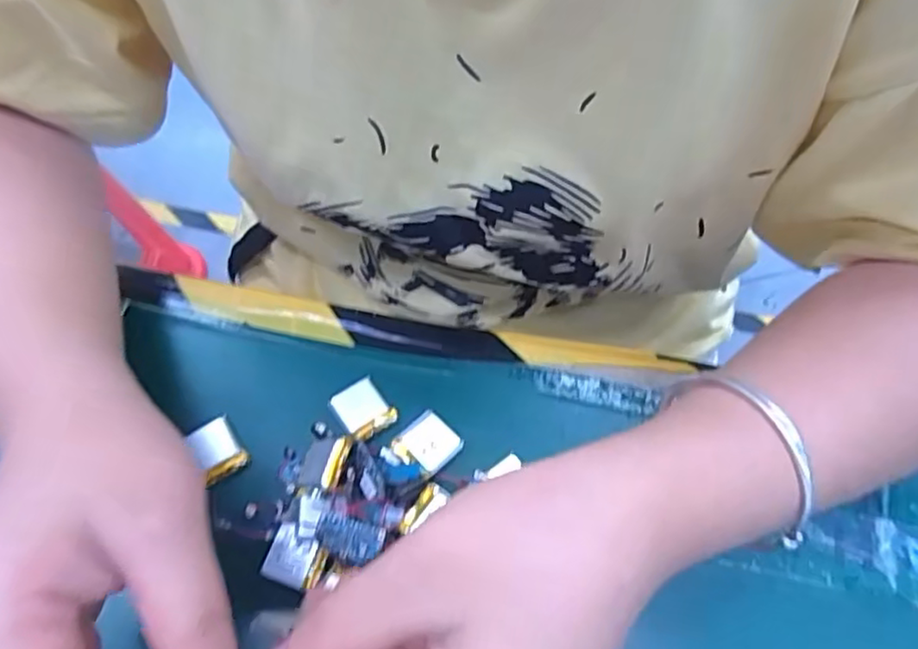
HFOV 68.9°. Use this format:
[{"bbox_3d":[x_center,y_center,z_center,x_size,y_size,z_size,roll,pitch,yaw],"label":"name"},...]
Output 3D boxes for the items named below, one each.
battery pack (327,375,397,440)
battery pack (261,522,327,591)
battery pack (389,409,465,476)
[{"bbox_3d":[-0.041,0.036,0.285,0.021,0.004,0.024,-34,68,-16],"label":"battery pack"},{"bbox_3d":[-0.062,0.089,0.255,0.022,0.004,0.020,18,65,9],"label":"battery pack"},{"bbox_3d":[-0.013,0.049,0.277,0.023,0.004,0.023,-41,70,-18],"label":"battery pack"}]

